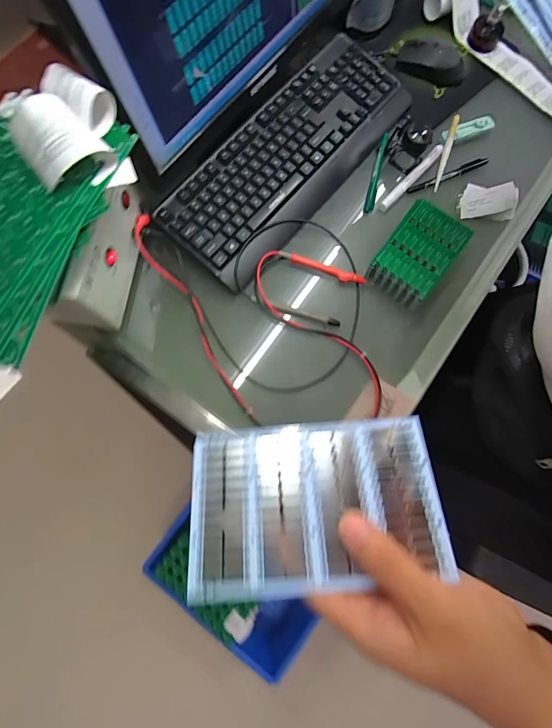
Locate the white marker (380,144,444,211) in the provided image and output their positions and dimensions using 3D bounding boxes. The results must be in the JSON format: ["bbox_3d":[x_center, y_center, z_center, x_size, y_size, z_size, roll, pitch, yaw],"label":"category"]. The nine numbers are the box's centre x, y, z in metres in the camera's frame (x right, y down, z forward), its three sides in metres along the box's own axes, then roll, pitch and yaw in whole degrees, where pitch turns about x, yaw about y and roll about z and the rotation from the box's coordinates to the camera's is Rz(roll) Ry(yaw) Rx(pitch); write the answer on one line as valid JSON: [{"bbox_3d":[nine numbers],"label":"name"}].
[{"bbox_3d":[0.207,-0.284,0.521,0.014,0.014,0.135,43,81,8],"label":"white marker"}]

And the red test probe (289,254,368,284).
[{"bbox_3d":[0.073,-0.134,0.489,0.110,0.012,0.014,19,78,3],"label":"red test probe"}]

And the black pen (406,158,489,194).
[{"bbox_3d":[0.264,-0.288,0.527,0.137,0.008,0.015,-24,79,-5],"label":"black pen"}]

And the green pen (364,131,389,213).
[{"bbox_3d":[0.153,-0.293,0.522,0.014,0.018,0.131,13,78,2],"label":"green pen"}]

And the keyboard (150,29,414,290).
[{"bbox_3d":[0.023,-0.307,0.509,0.153,0.045,0.415,40,80,7],"label":"keyboard"}]

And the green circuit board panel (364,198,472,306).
[{"bbox_3d":[0.199,-0.155,0.483,0.089,0.036,0.128,35,80,7],"label":"green circuit board panel"}]

